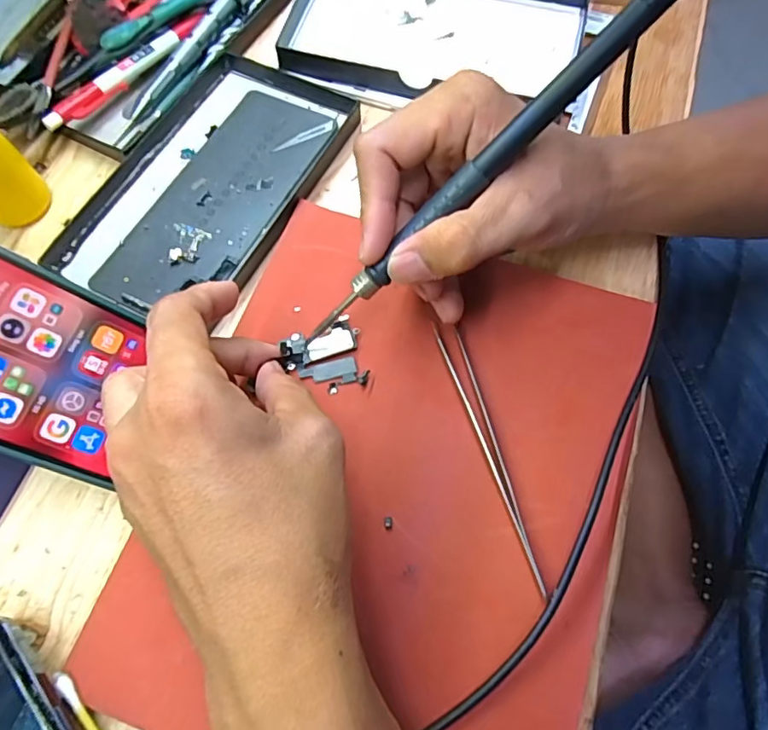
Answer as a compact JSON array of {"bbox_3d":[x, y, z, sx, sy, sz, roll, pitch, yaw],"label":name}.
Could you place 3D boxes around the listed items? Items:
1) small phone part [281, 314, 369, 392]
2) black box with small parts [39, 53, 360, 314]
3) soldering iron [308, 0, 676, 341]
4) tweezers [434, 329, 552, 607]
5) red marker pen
[{"bbox_3d":[-0.029,-0.005,0.258,0.036,0.009,0.035,-15,69,-6],"label":"small phone part"},{"bbox_3d":[-0.099,-0.105,0.305,0.102,0.010,0.168,26,71,10],"label":"black box with small parts"},{"bbox_3d":[0.045,-0.085,0.207,0.223,0.012,0.013,-42,70,23],"label":"soldering iron"},{"bbox_3d":[0.048,0.037,0.244,0.013,0.008,0.125,-16,67,-6],"label":"tweezers"},{"bbox_3d":[-0.153,-0.178,0.323,0.012,0.011,0.118,36,73,13],"label":"red marker pen"}]

